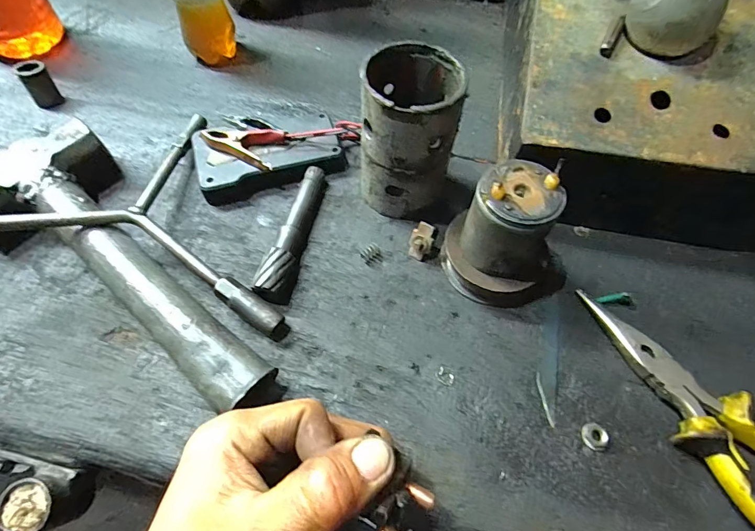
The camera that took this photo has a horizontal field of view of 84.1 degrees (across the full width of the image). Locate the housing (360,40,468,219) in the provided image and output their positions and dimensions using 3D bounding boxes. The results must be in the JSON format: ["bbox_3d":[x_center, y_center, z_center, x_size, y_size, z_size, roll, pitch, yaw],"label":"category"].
[{"bbox_3d":[0.023,-0.094,0.308,0.062,0.110,0.072,6,58,2],"label":"housing"}]

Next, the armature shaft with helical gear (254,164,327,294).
[{"bbox_3d":[-0.062,-0.028,0.319,0.019,0.020,0.117,13,59,7],"label":"armature shaft with helical gear"}]

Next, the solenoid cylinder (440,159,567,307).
[{"bbox_3d":[0.079,-0.017,0.277,0.059,0.086,0.060,-4,58,-4],"label":"solenoid cylinder"}]

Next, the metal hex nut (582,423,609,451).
[{"bbox_3d":[0.131,0.102,0.252,0.013,0.006,0.015,23,61,13],"label":"metal hex nut"}]

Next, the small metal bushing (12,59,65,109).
[{"bbox_3d":[-0.311,-0.167,0.386,0.022,0.037,0.022,-30,63,-18],"label":"small metal bushing"}]

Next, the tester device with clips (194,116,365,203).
[{"bbox_3d":[-0.083,-0.098,0.354,0.133,0.033,0.070,-20,61,-13],"label":"tester device with clips"}]

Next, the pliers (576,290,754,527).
[{"bbox_3d":[0.199,0.095,0.246,0.049,0.027,0.196,-26,62,-16],"label":"pliers"}]

